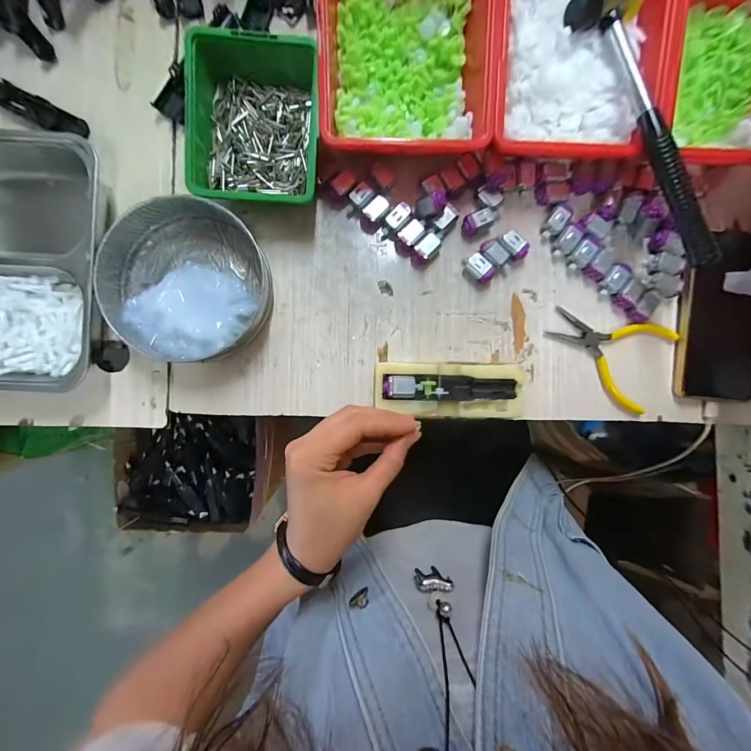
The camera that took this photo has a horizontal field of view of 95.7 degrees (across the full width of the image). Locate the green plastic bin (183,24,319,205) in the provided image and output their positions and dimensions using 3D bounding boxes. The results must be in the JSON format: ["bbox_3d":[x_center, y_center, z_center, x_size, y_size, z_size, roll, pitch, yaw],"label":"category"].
[{"bbox_3d":[-0.107,-0.228,0.300,0.116,0.048,0.149,3,89,-1],"label":"green plastic bin"}]

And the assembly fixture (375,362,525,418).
[{"bbox_3d":[0.067,0.012,0.316,0.136,0.035,0.054,1,89,-1],"label":"assembly fixture"}]

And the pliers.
[{"bbox_3d":[0.229,-0.028,0.332,0.115,0.011,0.088,29,89,-1],"label":"pliers"}]

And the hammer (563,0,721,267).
[{"bbox_3d":[0.235,-0.207,0.277,0.062,0.027,0.231,-28,90,-2],"label":"hammer"}]

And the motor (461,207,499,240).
[{"bbox_3d":[0.103,-0.148,0.328,0.037,0.011,0.020,-24,90,-2],"label":"motor"}]

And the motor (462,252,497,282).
[{"bbox_3d":[0.100,-0.103,0.327,0.018,0.017,0.030,-43,91,-2],"label":"motor"}]

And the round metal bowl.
[{"bbox_3d":[-0.169,-0.083,0.309,0.132,0.041,0.134,0,89,-2],"label":"round metal bowl"}]

